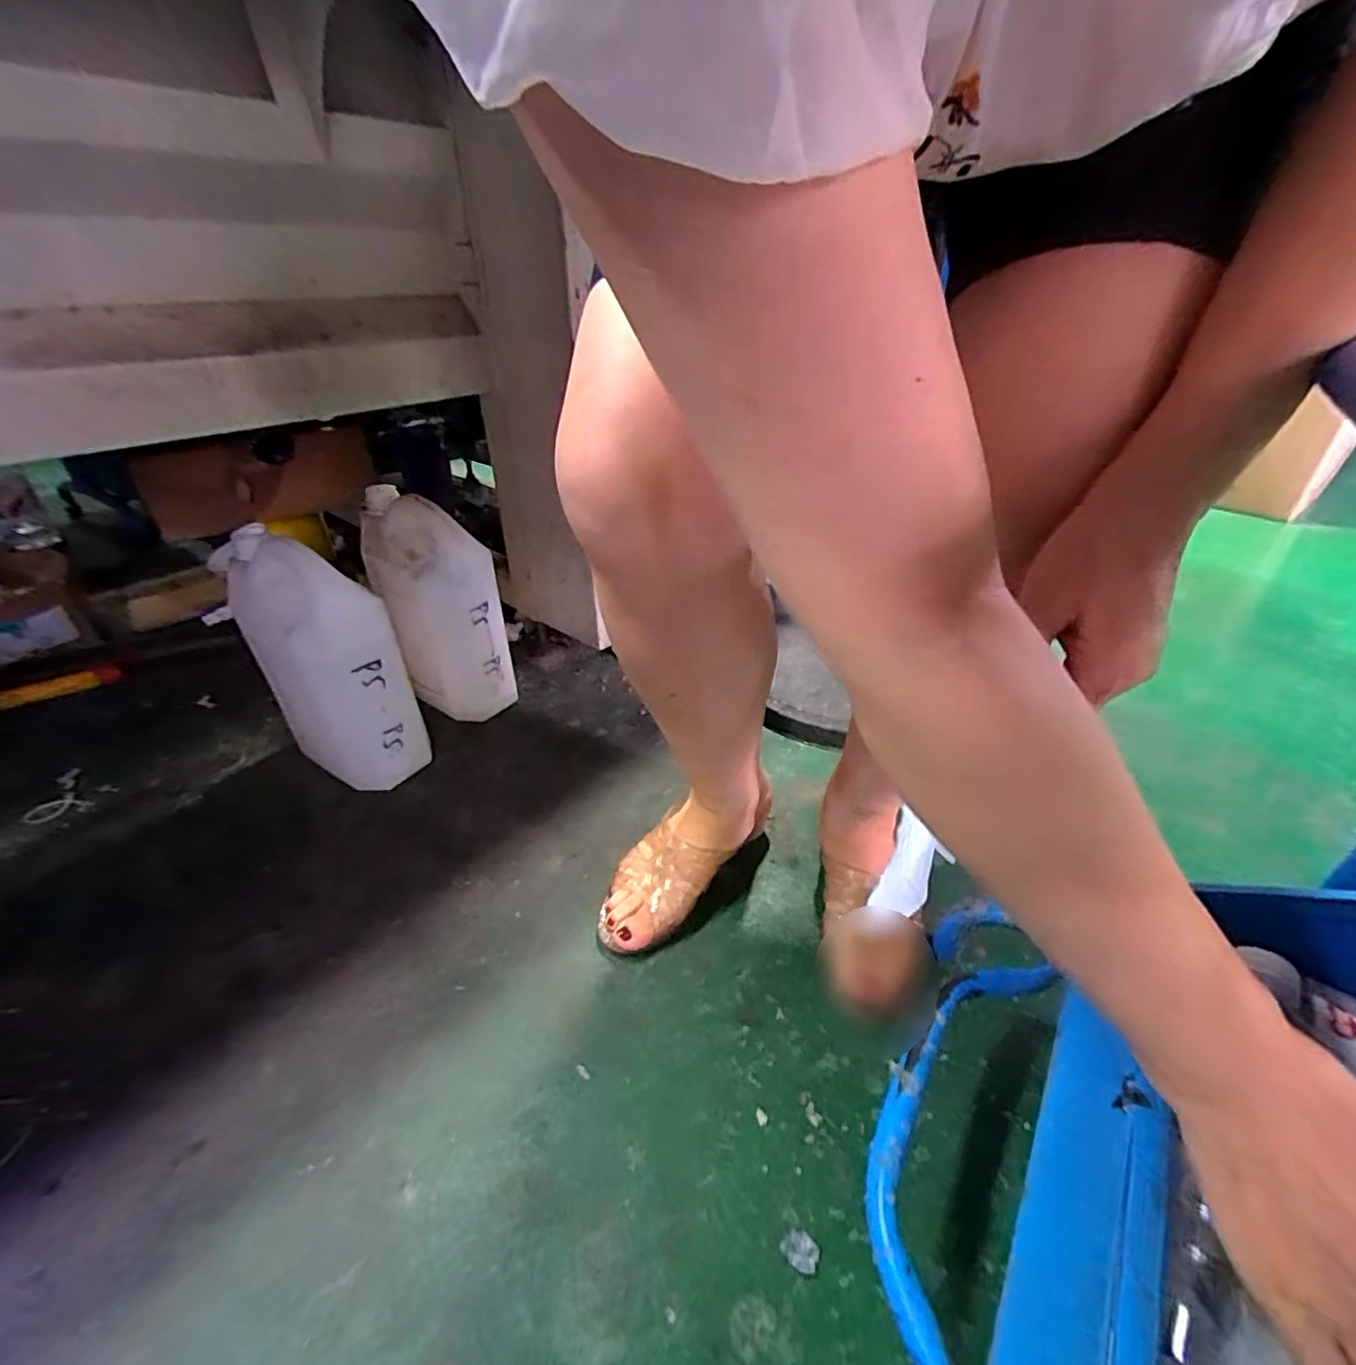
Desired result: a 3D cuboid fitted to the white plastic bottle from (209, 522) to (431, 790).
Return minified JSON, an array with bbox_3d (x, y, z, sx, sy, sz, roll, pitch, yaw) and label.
[{"bbox_3d":[-0.403,-0.015,0.702,0.127,0.283,0.175,-25,41,-32],"label":"white plastic bottle"}]

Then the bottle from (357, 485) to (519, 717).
[{"bbox_3d":[-0.320,-0.100,0.809,0.135,0.275,0.150,-20,39,-27],"label":"bottle"}]

